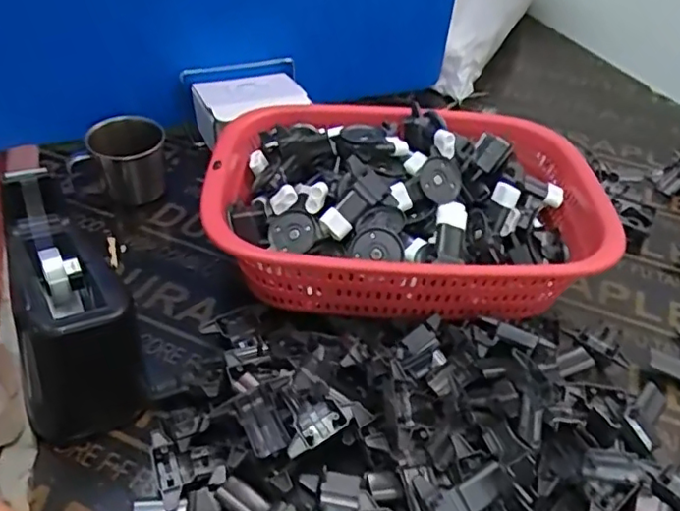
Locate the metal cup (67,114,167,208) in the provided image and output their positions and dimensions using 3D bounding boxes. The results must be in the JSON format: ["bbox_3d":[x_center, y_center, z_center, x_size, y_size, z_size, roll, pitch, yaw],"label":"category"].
[{"bbox_3d":[-0.232,-0.099,0.617,0.094,0.066,0.094,3,42,-2],"label":"metal cup"}]

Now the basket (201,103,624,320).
[{"bbox_3d":[0.059,-0.043,0.545,0.334,0.109,0.230,3,41,0],"label":"basket"}]

